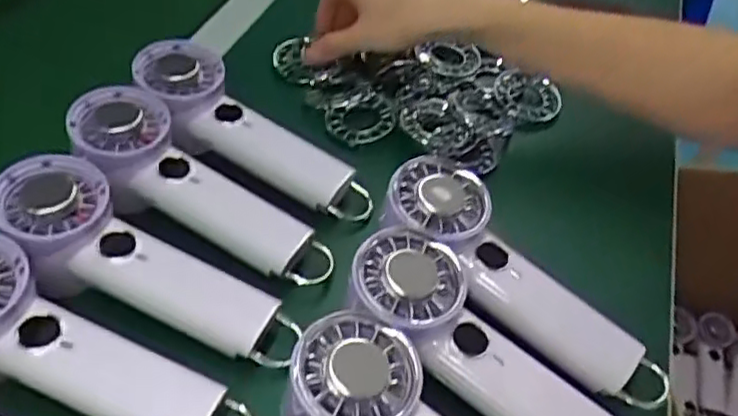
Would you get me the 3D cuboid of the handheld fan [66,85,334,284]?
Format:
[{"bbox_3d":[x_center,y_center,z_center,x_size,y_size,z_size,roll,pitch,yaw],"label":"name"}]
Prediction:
[{"bbox_3d":[-0.113,-0.013,0.428,0.195,0.032,0.059,35,50,6],"label":"handheld fan"}]

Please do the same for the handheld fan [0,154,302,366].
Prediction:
[{"bbox_3d":[-0.129,0.034,0.382,0.185,0.031,0.063,31,48,-1],"label":"handheld fan"}]

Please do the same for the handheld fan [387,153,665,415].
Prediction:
[{"bbox_3d":[0.085,0.042,0.386,0.055,0.031,0.186,-36,75,-33],"label":"handheld fan"}]

